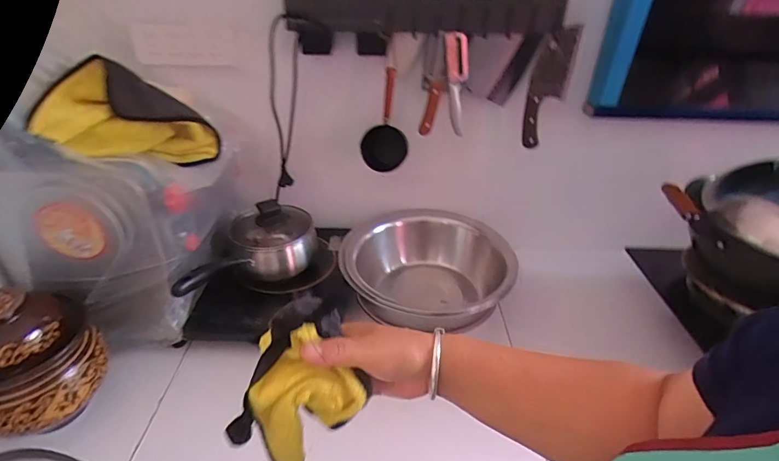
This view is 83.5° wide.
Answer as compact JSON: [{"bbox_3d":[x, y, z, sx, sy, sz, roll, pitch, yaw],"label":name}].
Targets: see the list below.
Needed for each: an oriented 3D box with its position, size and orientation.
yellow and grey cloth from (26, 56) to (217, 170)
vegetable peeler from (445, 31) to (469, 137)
[{"bbox_3d":[-0.397,-0.169,0.679,0.087,0.152,0.235,25,39,34],"label":"yellow and grey cloth"},{"bbox_3d":[0.126,-0.280,0.842,0.045,0.189,0.030,5,32,6],"label":"vegetable peeler"}]

